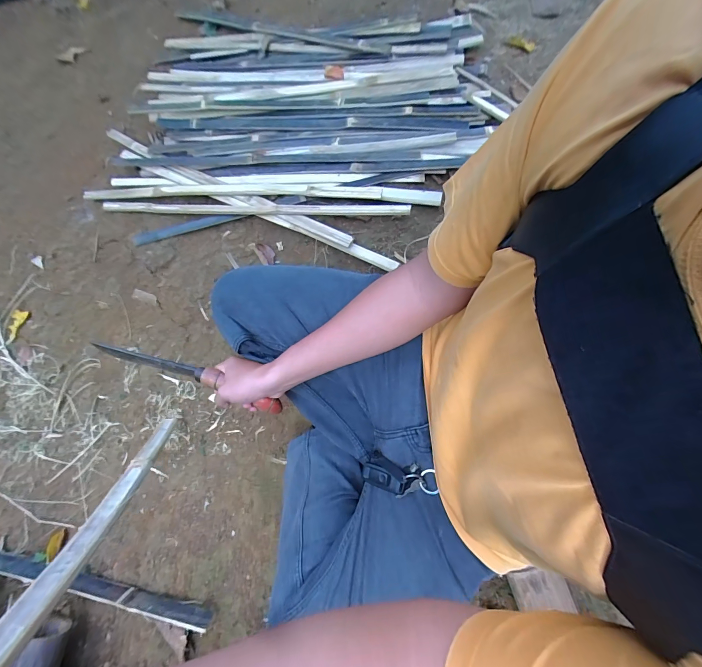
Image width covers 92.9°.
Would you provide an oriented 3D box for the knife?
[{"bbox_3d":[-0.272,0.063,0.549,0.337,0.037,0.036,16,74,9],"label":"knife"}]

